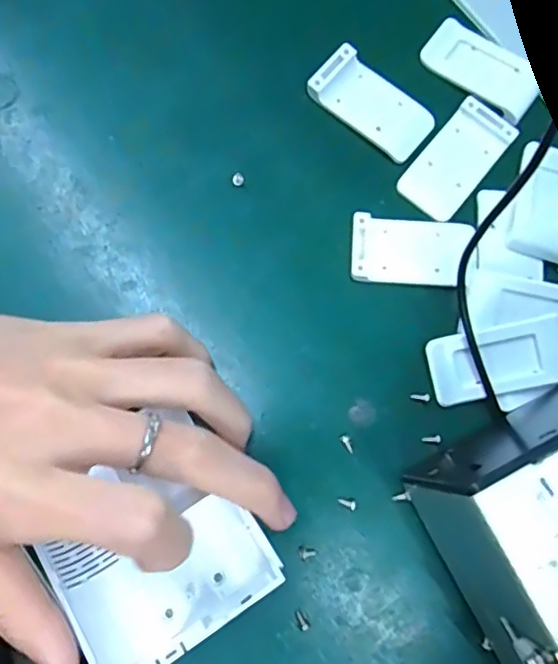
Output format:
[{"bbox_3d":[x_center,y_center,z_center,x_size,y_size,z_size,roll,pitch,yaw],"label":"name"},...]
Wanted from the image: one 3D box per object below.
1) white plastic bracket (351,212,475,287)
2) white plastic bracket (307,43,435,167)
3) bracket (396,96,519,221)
[{"bbox_3d":[0.056,-0.034,0.249,0.050,0.007,0.028,5,78,-2],"label":"white plastic bracket"},{"bbox_3d":[0.042,-0.103,0.263,0.055,0.009,0.028,38,79,5],"label":"white plastic bracket"},{"bbox_3d":[0.080,-0.078,0.260,0.027,0.004,0.055,39,79,5],"label":"bracket"}]

